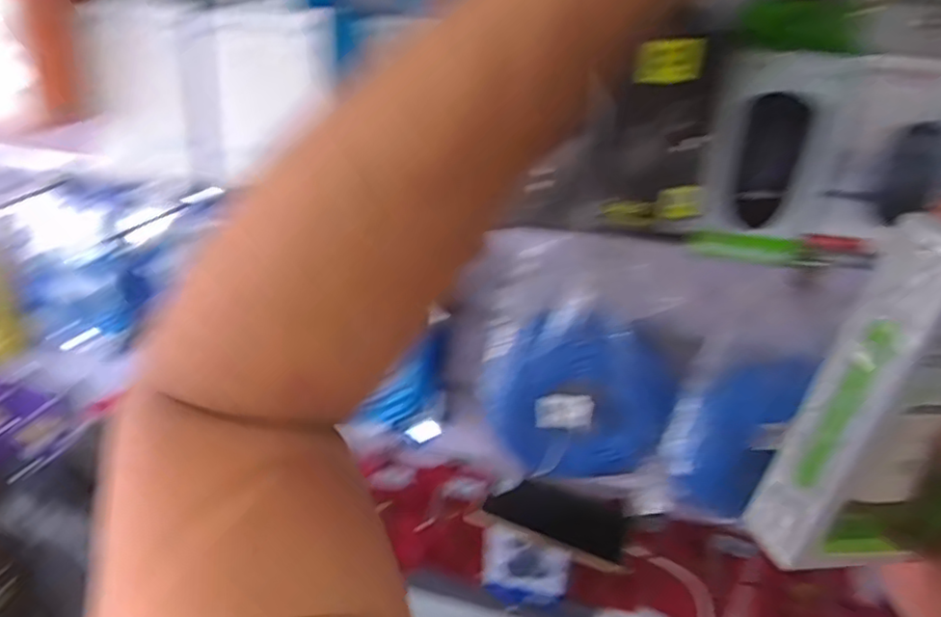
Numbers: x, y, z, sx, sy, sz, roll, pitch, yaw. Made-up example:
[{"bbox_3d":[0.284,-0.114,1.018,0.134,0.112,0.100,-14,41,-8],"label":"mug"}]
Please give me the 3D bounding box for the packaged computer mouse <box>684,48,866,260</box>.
[{"bbox_3d":[0.214,-0.110,0.467,0.089,0.145,0.035,1,30,-1],"label":"packaged computer mouse"}]

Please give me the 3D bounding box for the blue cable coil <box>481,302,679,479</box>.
[{"bbox_3d":[0.098,0.083,0.609,0.177,0.158,0.046,15,32,22],"label":"blue cable coil"}]

